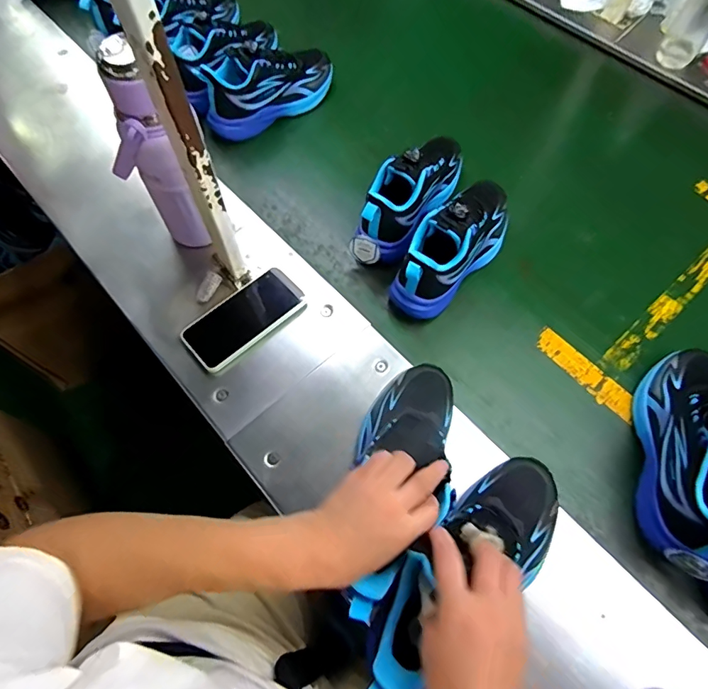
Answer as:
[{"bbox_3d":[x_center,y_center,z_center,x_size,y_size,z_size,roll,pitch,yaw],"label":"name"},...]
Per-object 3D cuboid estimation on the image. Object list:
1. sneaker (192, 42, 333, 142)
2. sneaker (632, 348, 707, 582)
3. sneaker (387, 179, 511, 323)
[{"bbox_3d":[-0.149,-0.455,0.790,0.246,0.133,0.102,-33,70,-15],"label":"sneaker"},{"bbox_3d":[0.379,0.107,0.475,0.094,0.150,0.251,15,66,5],"label":"sneaker"},{"bbox_3d":[0.147,-0.145,0.613,0.083,0.110,0.243,35,69,13],"label":"sneaker"}]

